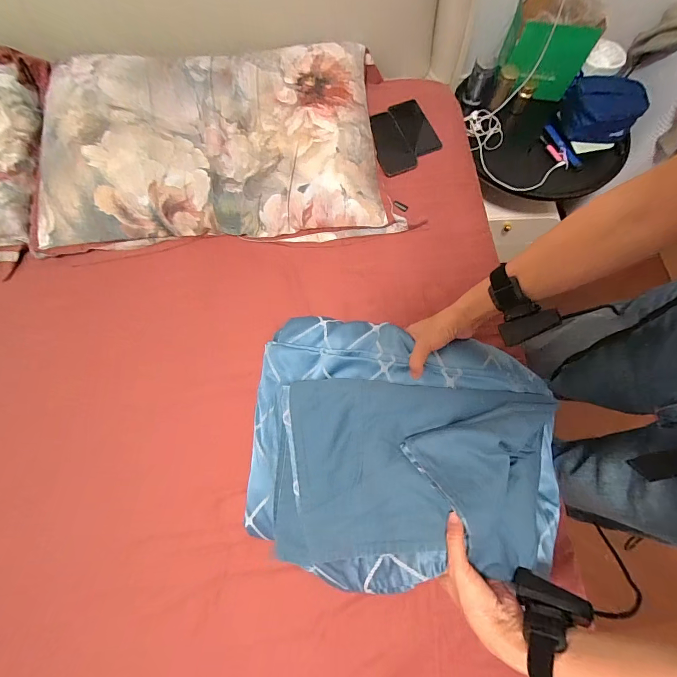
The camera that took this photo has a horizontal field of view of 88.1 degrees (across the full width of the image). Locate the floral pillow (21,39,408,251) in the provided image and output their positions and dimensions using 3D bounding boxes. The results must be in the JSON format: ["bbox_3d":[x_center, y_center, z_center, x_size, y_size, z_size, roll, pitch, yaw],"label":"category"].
[{"bbox_3d":[-0.251,-0.389,0.706,0.667,0.116,0.381,-4,71,-2],"label":"floral pillow"}]

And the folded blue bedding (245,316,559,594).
[{"bbox_3d":[0.093,0.139,0.495,0.442,0.127,0.364,5,71,1],"label":"folded blue bedding"}]

